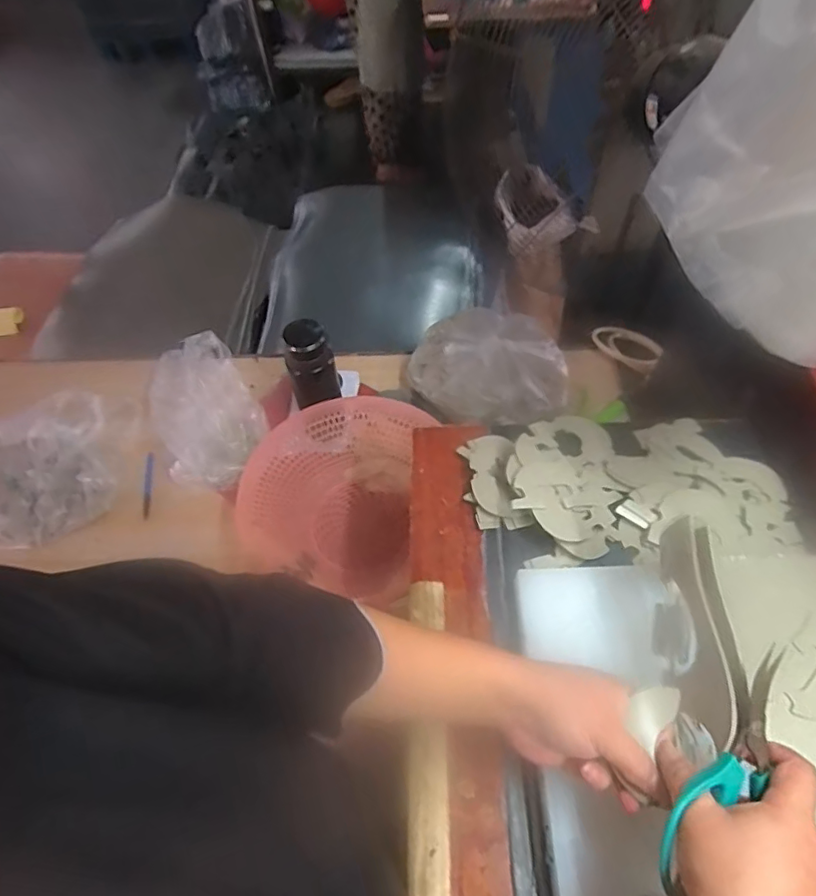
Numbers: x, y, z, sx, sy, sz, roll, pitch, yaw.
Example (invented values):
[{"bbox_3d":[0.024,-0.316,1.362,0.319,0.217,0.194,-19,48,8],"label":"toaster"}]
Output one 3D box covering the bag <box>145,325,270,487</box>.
[{"bbox_3d":[-0.343,-0.069,0.954,0.173,0.100,0.268,-18,57,-10],"label":"bag"}]

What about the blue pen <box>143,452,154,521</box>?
[{"bbox_3d":[-0.428,0.061,0.926,0.015,0.013,0.120,-8,56,-3],"label":"blue pen"}]

